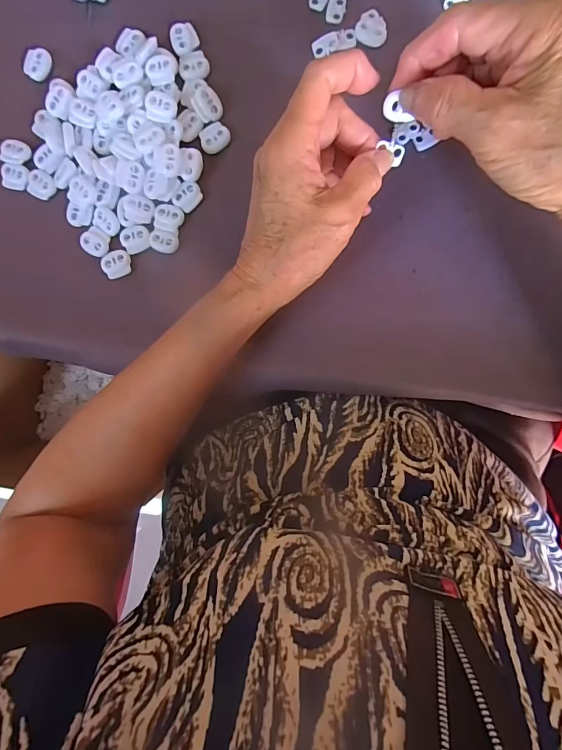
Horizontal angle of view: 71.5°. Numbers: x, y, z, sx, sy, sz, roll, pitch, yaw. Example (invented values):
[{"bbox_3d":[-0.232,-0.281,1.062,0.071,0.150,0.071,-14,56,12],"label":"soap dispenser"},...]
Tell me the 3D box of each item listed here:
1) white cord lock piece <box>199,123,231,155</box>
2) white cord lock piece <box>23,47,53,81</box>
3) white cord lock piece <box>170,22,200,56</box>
[{"bbox_3d":[-0.048,-0.173,0.284,0.022,0.004,0.019,-27,89,5],"label":"white cord lock piece"},{"bbox_3d":[-0.184,-0.235,0.295,0.013,0.009,0.023,39,94,3],"label":"white cord lock piece"},{"bbox_3d":[-0.071,-0.246,0.283,0.019,0.004,0.020,-25,89,5],"label":"white cord lock piece"}]

